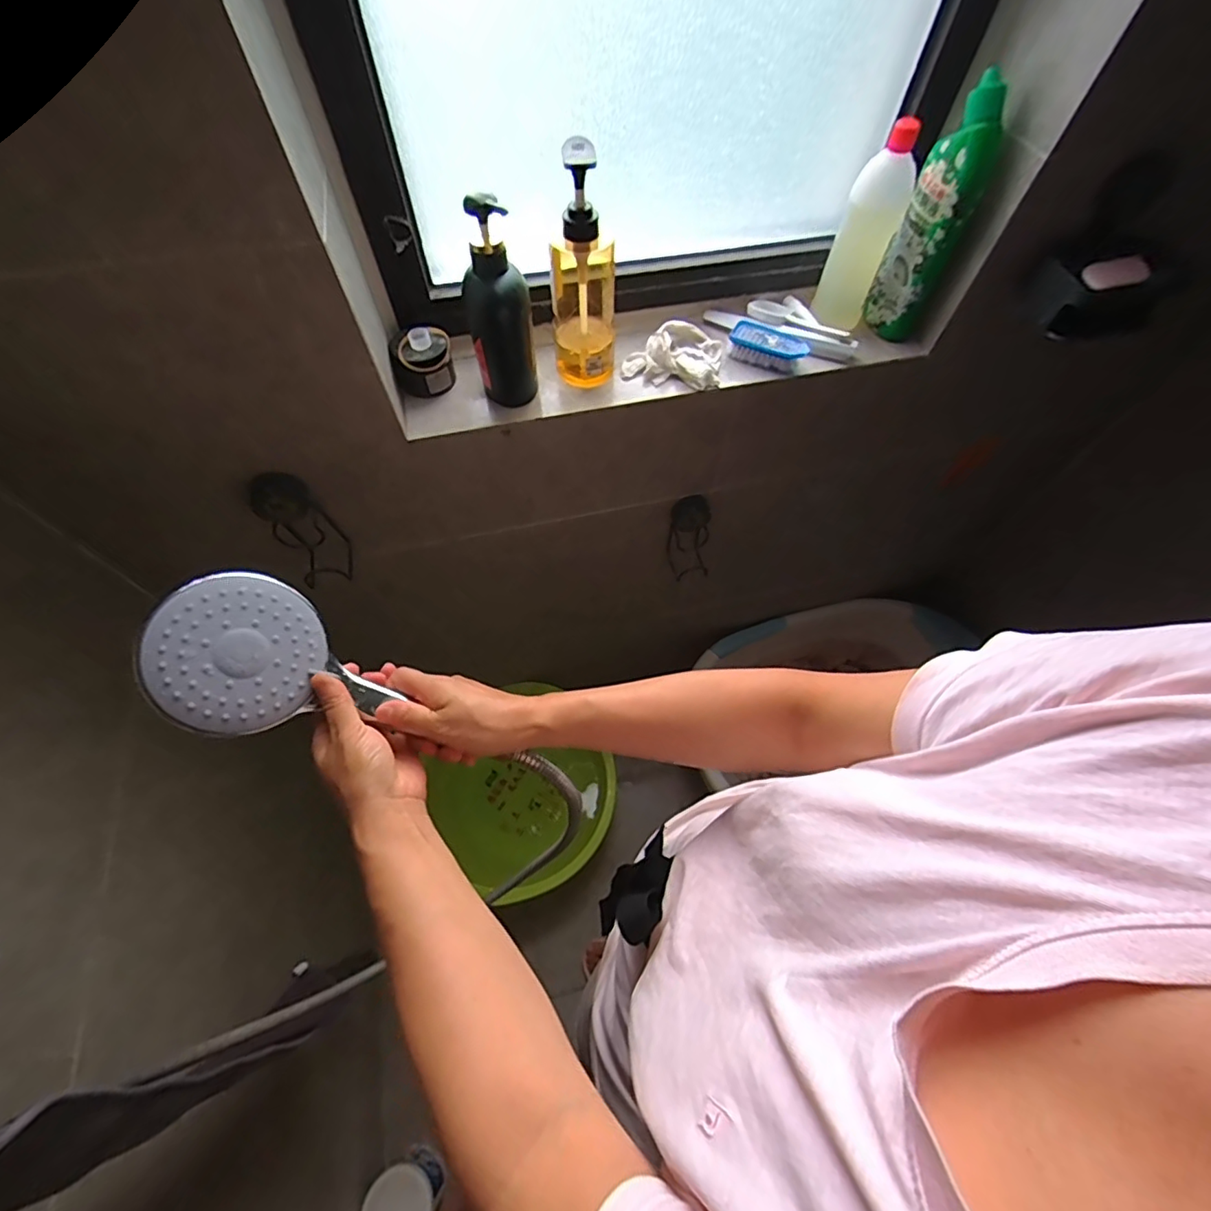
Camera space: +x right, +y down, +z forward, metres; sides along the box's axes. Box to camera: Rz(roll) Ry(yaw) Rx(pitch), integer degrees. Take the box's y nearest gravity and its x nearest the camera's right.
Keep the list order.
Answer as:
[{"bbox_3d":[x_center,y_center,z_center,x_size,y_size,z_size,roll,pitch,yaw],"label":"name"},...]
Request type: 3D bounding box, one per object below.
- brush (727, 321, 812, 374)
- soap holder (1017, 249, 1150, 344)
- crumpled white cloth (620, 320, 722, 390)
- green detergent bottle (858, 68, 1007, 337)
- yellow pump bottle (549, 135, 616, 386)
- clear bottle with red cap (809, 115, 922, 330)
[{"bbox_3d":[0.201,-0.321,0.675,0.093,0.026,0.051,28,64,14],"label":"brush"},{"bbox_3d":[0.536,-0.347,0.597,0.114,0.063,0.089,-11,62,-7],"label":"soap holder"},{"bbox_3d":[0.085,-0.312,0.667,0.115,0.041,0.086,12,62,5],"label":"crumpled white cloth"},{"bbox_3d":[0.365,-0.422,0.614,0.069,0.232,0.049,24,64,12],"label":"green detergent bottle"},{"bbox_3d":[-0.024,-0.352,0.578,0.069,0.224,0.072,-2,61,-2],"label":"yellow pump bottle"},{"bbox_3d":[0.297,-0.426,0.621,0.063,0.181,0.052,24,64,12],"label":"clear bottle with red cap"}]

